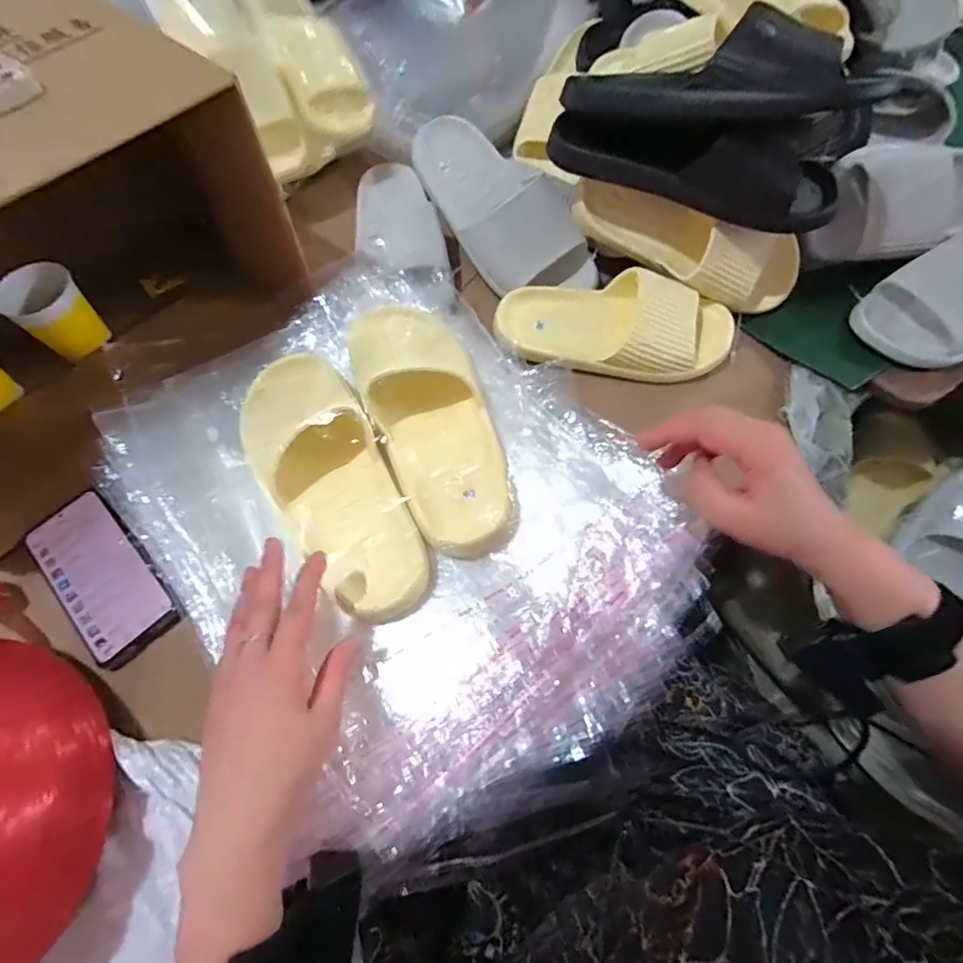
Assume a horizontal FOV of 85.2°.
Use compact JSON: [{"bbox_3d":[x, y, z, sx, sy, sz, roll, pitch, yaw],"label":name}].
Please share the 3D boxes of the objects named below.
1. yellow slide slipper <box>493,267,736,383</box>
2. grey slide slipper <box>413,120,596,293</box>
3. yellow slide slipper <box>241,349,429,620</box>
[{"bbox_3d":[0.140,-0.163,0.540,0.243,0.060,0.092,3,65,4],"label":"yellow slide slipper"},{"bbox_3d":[0.020,-0.308,0.589,0.113,0.054,0.253,-35,83,9],"label":"grey slide slipper"},{"bbox_3d":[-0.128,-0.011,0.423,0.096,0.057,0.252,-28,67,-10],"label":"yellow slide slipper"}]

